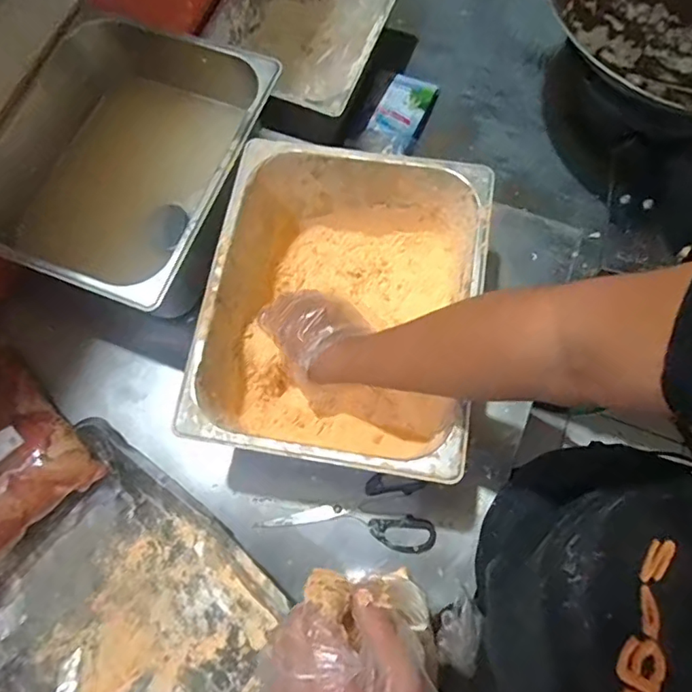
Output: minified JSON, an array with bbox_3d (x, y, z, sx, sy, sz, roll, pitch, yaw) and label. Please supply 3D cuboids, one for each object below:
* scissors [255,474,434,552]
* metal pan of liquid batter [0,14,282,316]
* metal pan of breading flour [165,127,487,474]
[{"bbox_3d":[0.005,0.179,0.602,0.187,0.006,0.075,6,72,3],"label":"scissors"},{"bbox_3d":[-0.256,-0.214,0.645,0.287,0.134,0.337,21,73,8],"label":"metal pan of liquid batter"},{"bbox_3d":[-0.003,-0.030,0.588,0.261,0.143,0.318,9,72,4],"label":"metal pan of breading flour"}]

